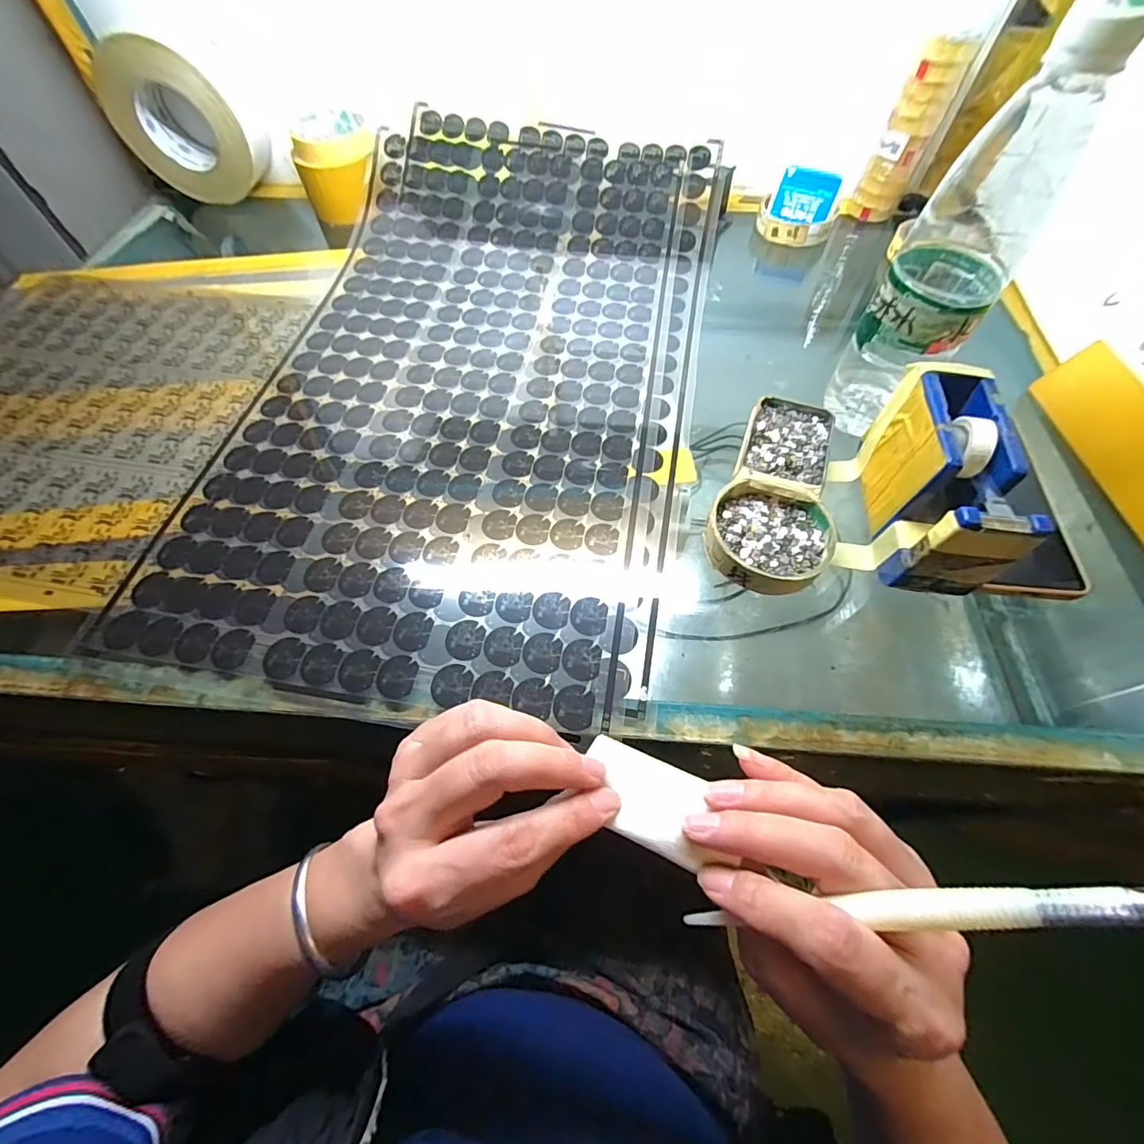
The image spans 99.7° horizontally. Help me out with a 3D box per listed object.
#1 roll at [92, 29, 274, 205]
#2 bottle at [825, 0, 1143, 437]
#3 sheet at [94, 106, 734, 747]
[{"bbox_3d":[-0.427,-0.499,0.539,0.139,0.131,0.068,2,61,1],"label":"roll"},{"bbox_3d":[0.237,-0.188,0.300,0.062,0.219,0.066,38,68,19],"label":"bottle"},{"bbox_3d":[-0.079,-0.192,0.408,0.355,0.056,0.596,9,61,5],"label":"sheet"}]

